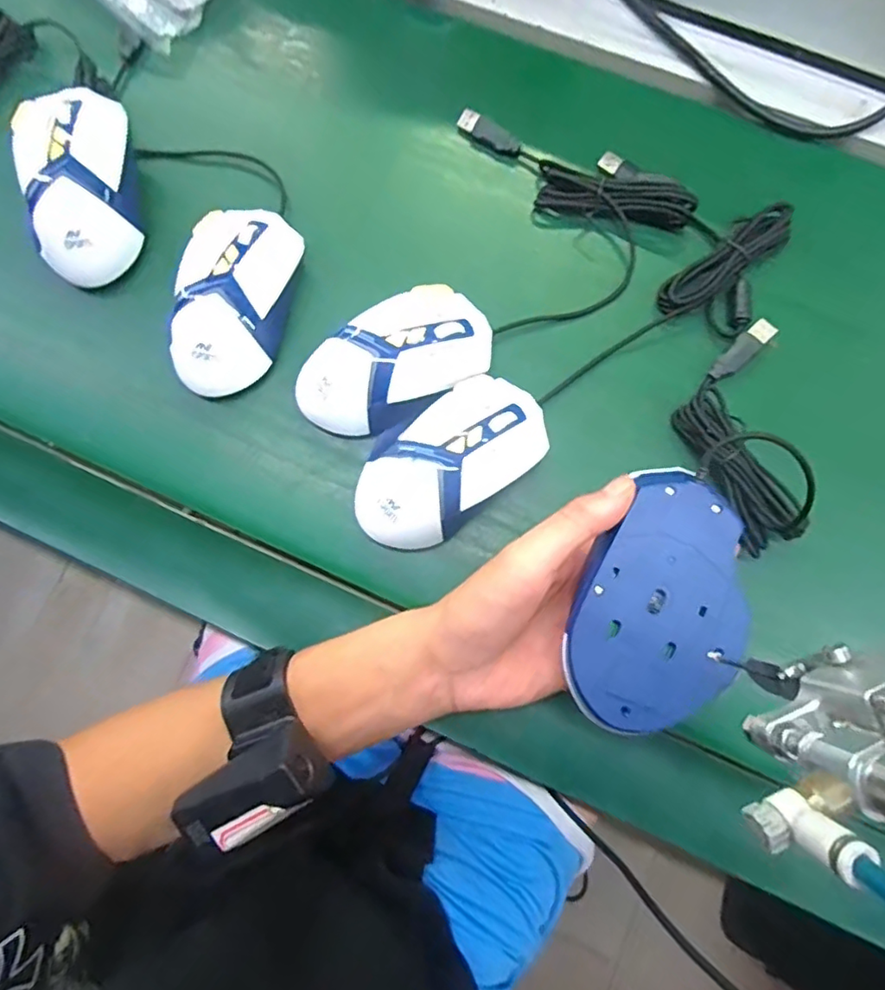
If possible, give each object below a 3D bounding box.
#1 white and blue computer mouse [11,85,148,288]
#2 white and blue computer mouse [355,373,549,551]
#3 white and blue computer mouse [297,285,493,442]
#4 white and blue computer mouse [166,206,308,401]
[{"bbox_3d":[-0.229,-0.201,0.368,0.061,0.046,0.116,-7,79,0],"label":"white and blue computer mouse"},{"bbox_3d":[0.003,-0.021,0.333,0.120,0.040,0.069,-36,80,-6],"label":"white and blue computer mouse"},{"bbox_3d":[-0.027,-0.078,0.346,0.119,0.041,0.065,-29,79,-5],"label":"white and blue computer mouse"},{"bbox_3d":[-0.129,-0.123,0.354,0.063,0.041,0.123,14,79,4],"label":"white and blue computer mouse"}]

